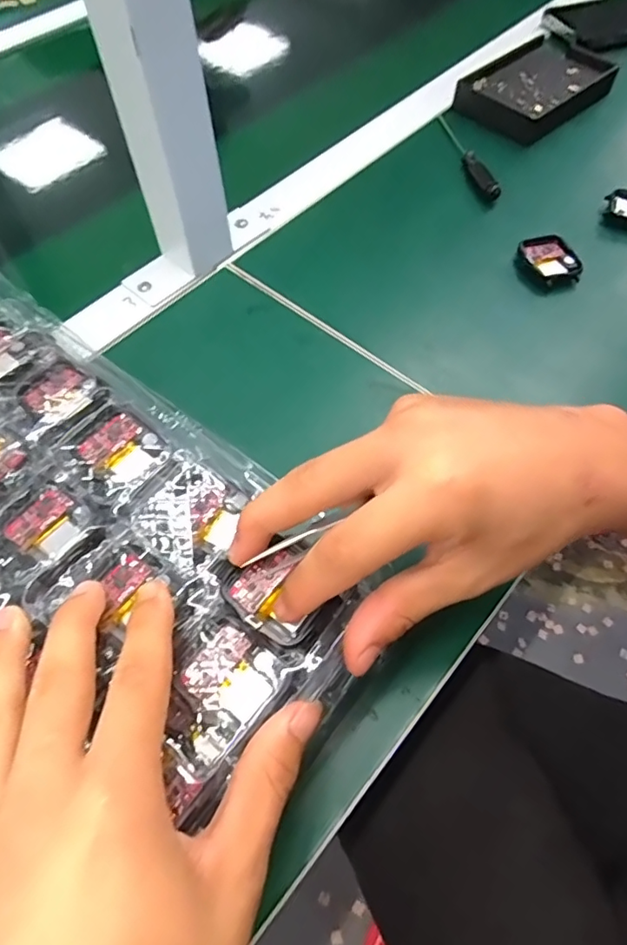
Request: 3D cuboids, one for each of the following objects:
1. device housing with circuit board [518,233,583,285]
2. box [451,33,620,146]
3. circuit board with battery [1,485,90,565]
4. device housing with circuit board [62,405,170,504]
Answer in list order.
[{"bbox_3d":[0.176,-0.158,0.399,0.032,0.009,0.043,-20,61,-10],"label":"device housing with circuit board"},{"bbox_3d":[0.212,-0.365,0.508,0.158,0.021,0.096,-40,66,-19],"label":"box"},{"bbox_3d":[-0.123,0.024,0.251,0.034,0.010,0.032,34,66,19],"label":"circuit board with battery"},{"bbox_3d":[-0.094,-0.009,0.262,0.044,0.009,0.039,39,68,21],"label":"device housing with circuit board"}]

